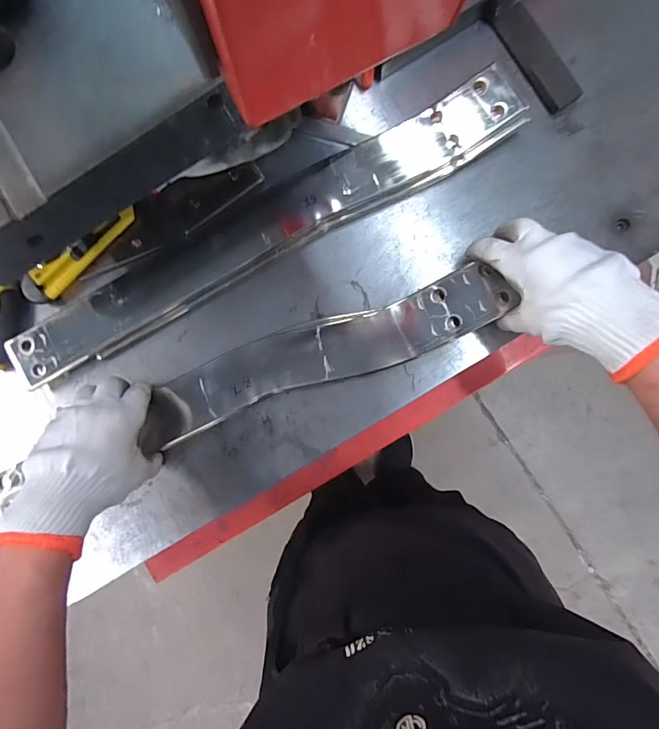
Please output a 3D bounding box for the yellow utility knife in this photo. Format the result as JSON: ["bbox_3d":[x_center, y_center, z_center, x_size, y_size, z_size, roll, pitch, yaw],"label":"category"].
[{"bbox_3d":[-0.265,-0.117,0.440,0.142,0.017,0.034,-39,85,2],"label":"yellow utility knife"}]

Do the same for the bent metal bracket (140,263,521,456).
[{"bbox_3d":[-0.020,-0.005,0.424,0.398,0.036,0.070,-20,89,9],"label":"bent metal bracket"}]

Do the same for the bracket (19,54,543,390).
[{"bbox_3d":[-0.075,-0.136,0.425,0.557,0.027,0.070,-27,86,3],"label":"bracket"}]

